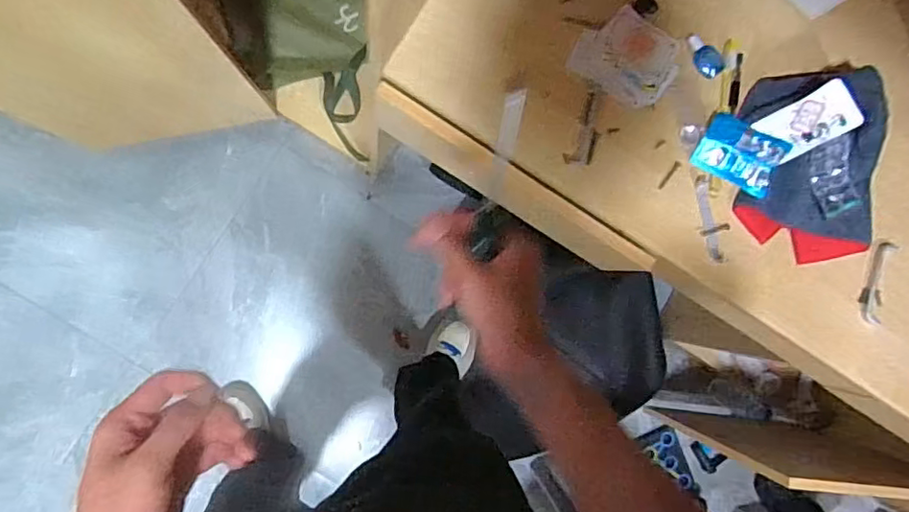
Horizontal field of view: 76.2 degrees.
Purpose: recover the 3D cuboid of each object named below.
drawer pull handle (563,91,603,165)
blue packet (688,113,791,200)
[{"bbox_3d":[0.157,-0.147,0.674,0.033,0.010,0.087,21,85,-7],"label":"drawer pull handle"},{"bbox_3d":[0.335,-0.120,0.681,0.091,0.017,0.069,30,101,4],"label":"blue packet"}]

